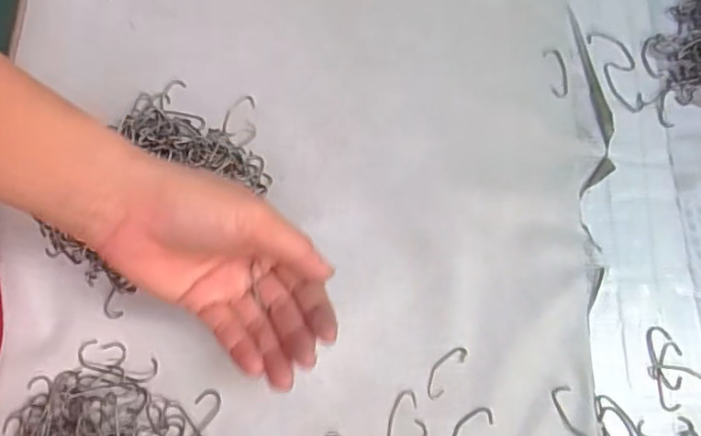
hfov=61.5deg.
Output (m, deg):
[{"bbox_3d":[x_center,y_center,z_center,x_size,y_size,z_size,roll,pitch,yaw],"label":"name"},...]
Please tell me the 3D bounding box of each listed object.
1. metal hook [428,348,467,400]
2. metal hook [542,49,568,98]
[{"bbox_3d":[0.055,0.090,0.345,0.013,0.004,0.035,37,75,10],"label":"metal hook"},{"bbox_3d":[0.144,-0.101,0.409,0.013,0.004,0.038,-6,72,-3],"label":"metal hook"}]

